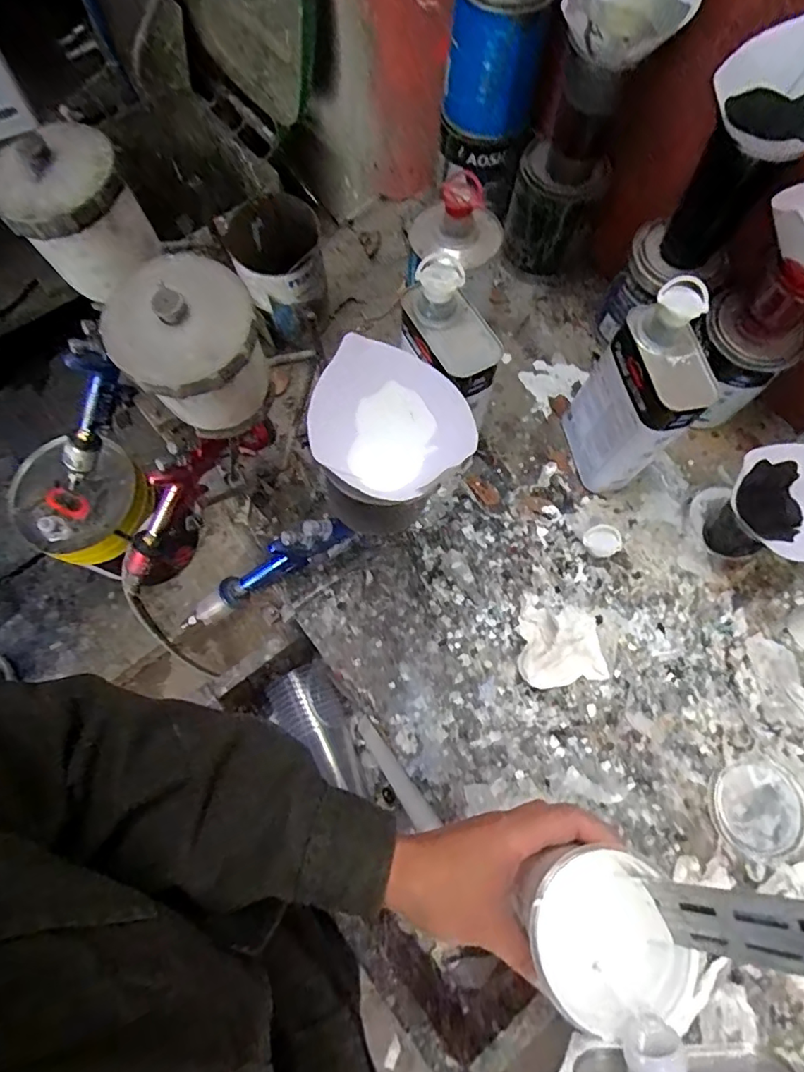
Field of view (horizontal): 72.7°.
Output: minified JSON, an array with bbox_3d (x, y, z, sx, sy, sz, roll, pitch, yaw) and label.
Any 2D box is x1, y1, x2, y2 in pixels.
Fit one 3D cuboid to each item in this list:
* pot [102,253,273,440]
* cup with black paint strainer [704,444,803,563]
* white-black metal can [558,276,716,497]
[{"bbox_3d":[-0.152,-0.135,0.417,0.096,0.132,0.096,-12,84,-4],"label":"pot"},{"bbox_3d":[0.391,-0.028,0.580,0.110,0.132,0.101,32,74,10],"label":"cup with black paint strainer"},{"bbox_3d":[0.245,-0.141,0.571,0.075,0.221,0.114,-10,72,-4],"label":"white-black metal can"}]

